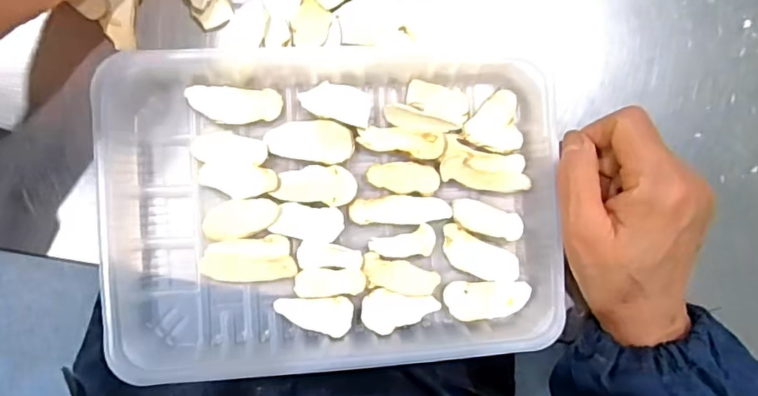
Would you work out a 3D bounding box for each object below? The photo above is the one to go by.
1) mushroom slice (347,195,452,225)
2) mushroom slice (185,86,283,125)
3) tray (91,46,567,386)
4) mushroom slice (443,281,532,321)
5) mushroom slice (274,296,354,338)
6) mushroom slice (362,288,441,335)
[{"bbox_3d":[0.012,0.007,0.287,0.055,0.004,0.015,0,89,-9],"label":"mushroom slice"},{"bbox_3d":[-0.076,-0.049,0.277,0.048,0.004,0.019,2,89,-9],"label":"mushroom slice"},{"bbox_3d":[-0.020,0.005,0.281,0.231,0.024,0.165,-3,90,-9],"label":"tray"},{"bbox_3d":[0.062,0.058,0.296,0.048,0.004,0.021,-2,90,-9],"label":"mushroom slice"},{"bbox_3d":[-0.034,0.064,0.282,0.040,0.004,0.021,-1,89,-9],"label":"mushroom slice"},{"bbox_3d":[0.012,0.063,0.290,0.042,0.004,0.023,10,88,-8],"label":"mushroom slice"}]

